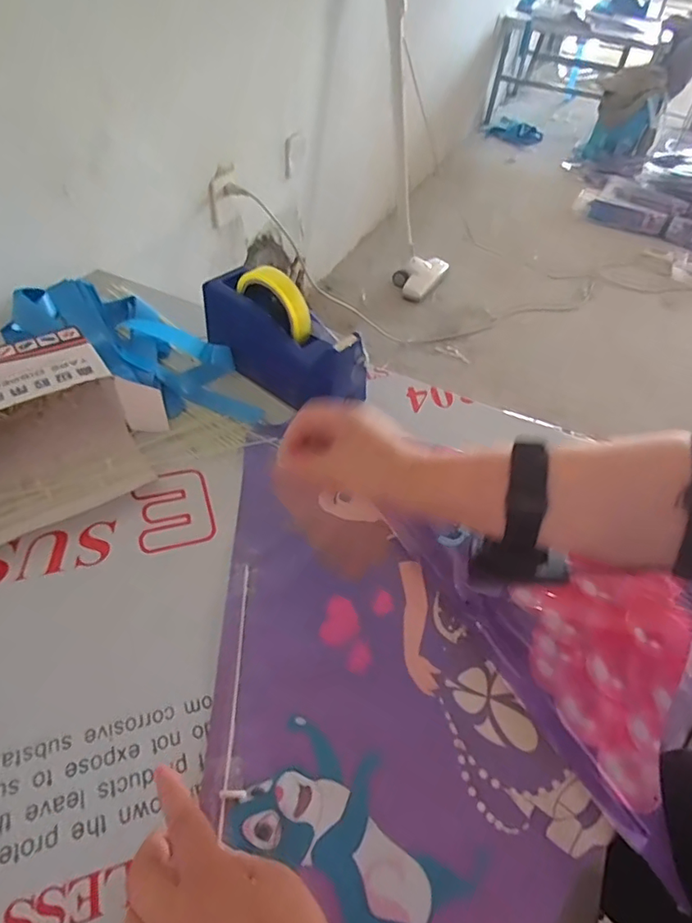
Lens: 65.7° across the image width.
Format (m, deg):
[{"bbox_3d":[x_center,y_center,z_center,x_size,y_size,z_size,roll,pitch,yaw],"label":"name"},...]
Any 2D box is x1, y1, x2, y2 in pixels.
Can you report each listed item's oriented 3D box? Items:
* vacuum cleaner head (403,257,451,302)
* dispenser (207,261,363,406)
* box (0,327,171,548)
[{"bbox_3d":[0.238,-0.585,1.687,0.107,0.032,0.206,34,66,1],"label":"vacuum cleaner head"},{"bbox_3d":[-0.069,-0.137,0.598,0.198,0.124,0.066,32,53,21],"label":"dispenser"},{"bbox_3d":[-0.314,-0.020,0.500,0.264,0.081,0.175,-25,55,-25],"label":"box"}]

